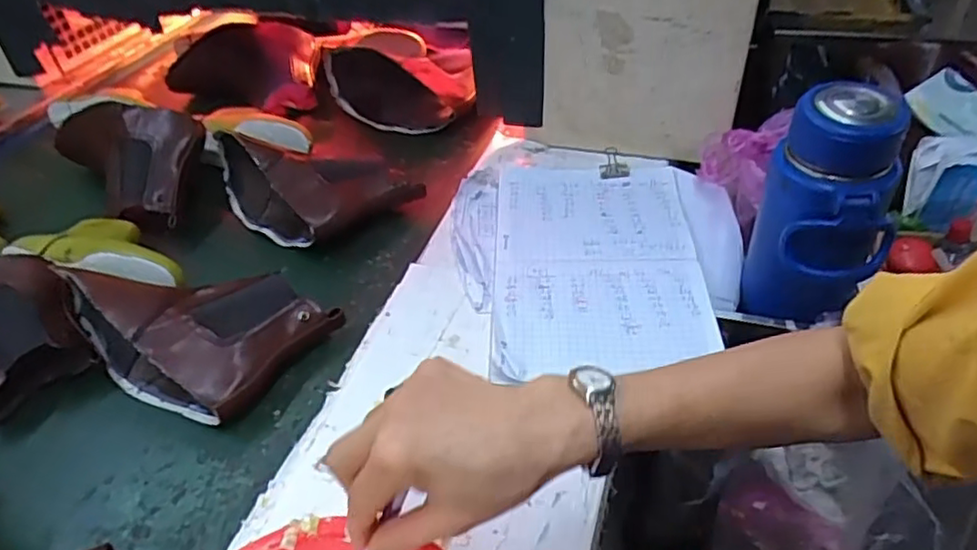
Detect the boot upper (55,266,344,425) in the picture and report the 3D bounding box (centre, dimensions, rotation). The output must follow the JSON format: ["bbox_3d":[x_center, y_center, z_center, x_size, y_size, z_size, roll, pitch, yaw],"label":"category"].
[{"bbox_3d":[-0.272,0.036,0.607,0.202,0.092,0.176,29,50,31],"label":"boot upper"}]

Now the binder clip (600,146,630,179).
[{"bbox_3d":[0.151,-0.133,0.759,0.035,0.019,0.052,2,41,4],"label":"binder clip"}]

